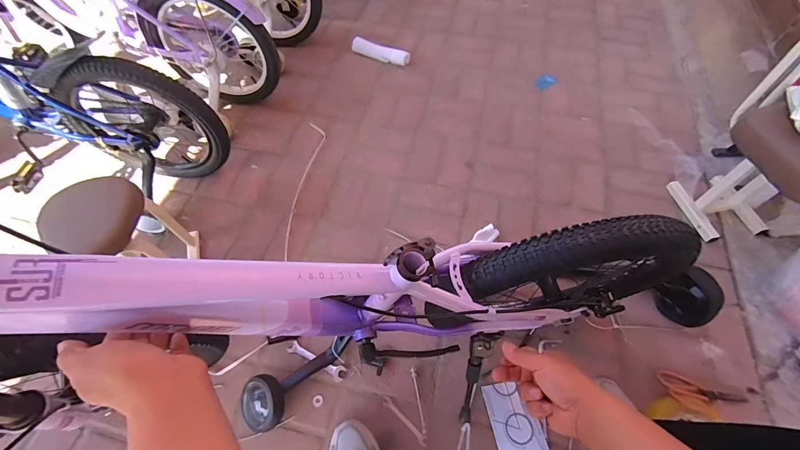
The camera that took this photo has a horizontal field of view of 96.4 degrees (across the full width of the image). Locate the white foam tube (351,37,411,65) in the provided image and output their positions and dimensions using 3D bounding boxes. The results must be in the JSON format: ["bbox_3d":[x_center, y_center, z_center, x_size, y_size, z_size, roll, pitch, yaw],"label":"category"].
[{"bbox_3d":[-0.075,-0.663,1.370,0.240,0.047,0.048,22,63,13],"label":"white foam tube"}]

